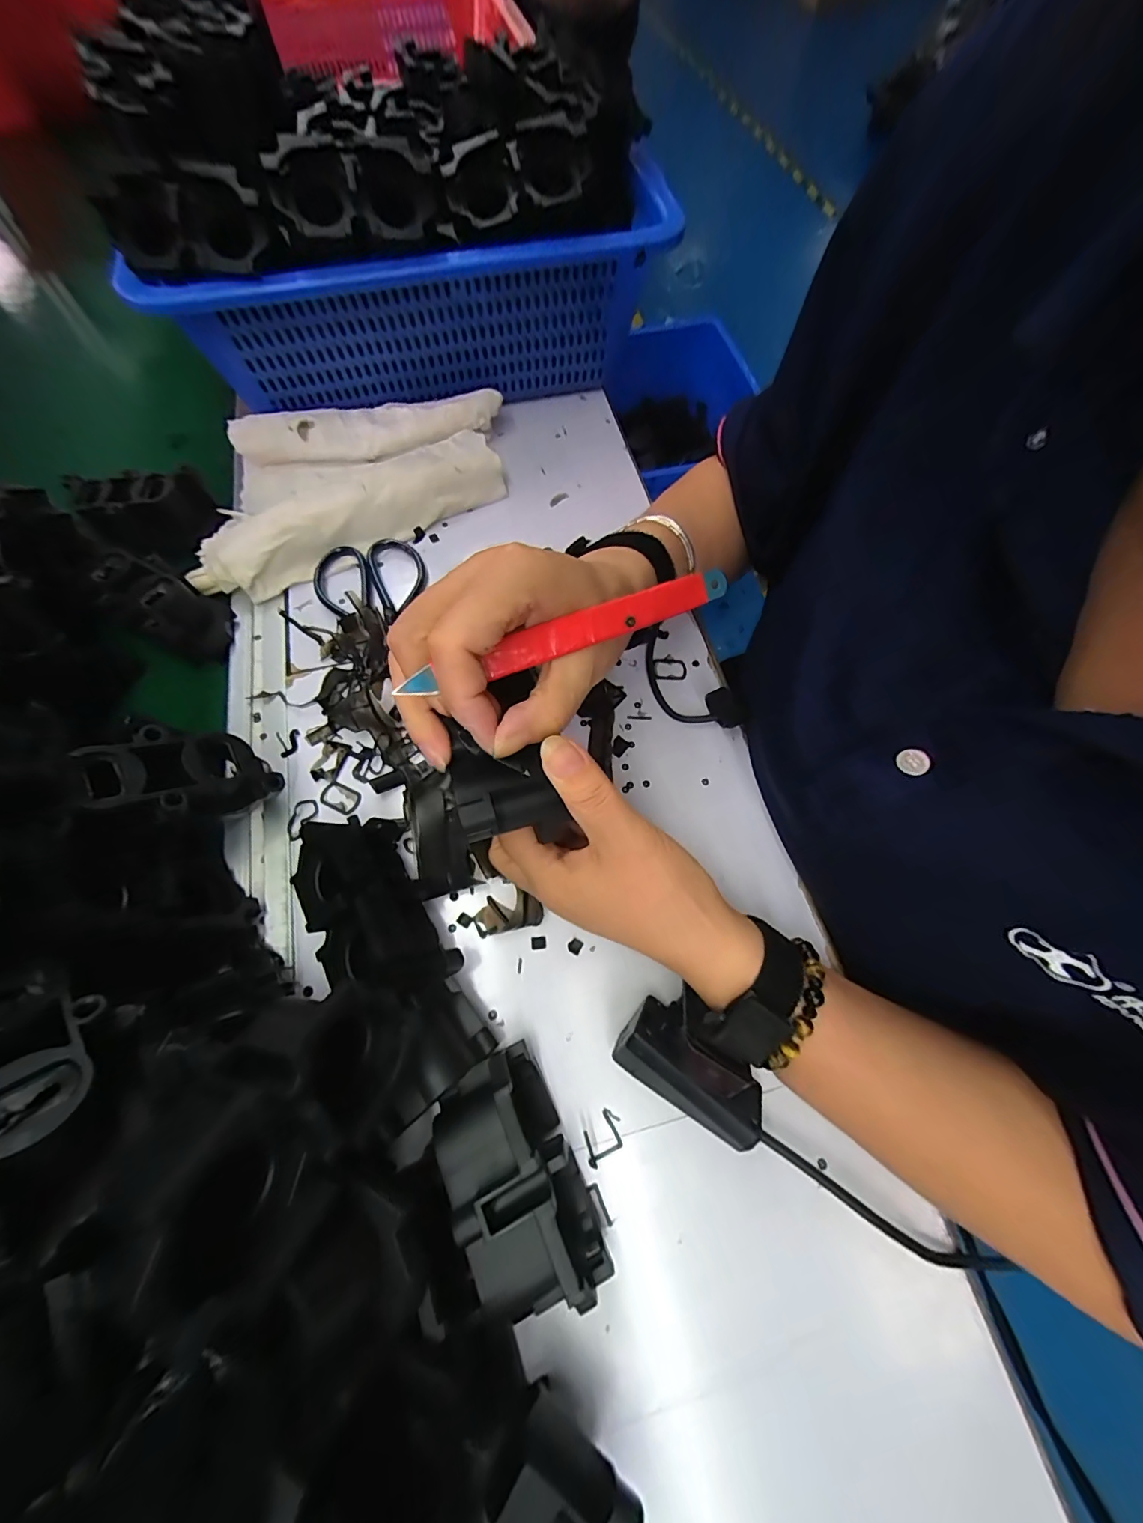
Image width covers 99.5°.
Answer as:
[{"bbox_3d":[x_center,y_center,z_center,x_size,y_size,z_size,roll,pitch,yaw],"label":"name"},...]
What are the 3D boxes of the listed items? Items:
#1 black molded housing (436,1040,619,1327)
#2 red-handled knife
[{"bbox_3d":[-0.026,0.190,0.220,0.050,0.049,0.094,-24,71,-11],"label":"black molded housing"},{"bbox_3d":[0.001,-0.055,0.208,0.147,0.007,0.012,-21,70,-11],"label":"red-handled knife"}]

